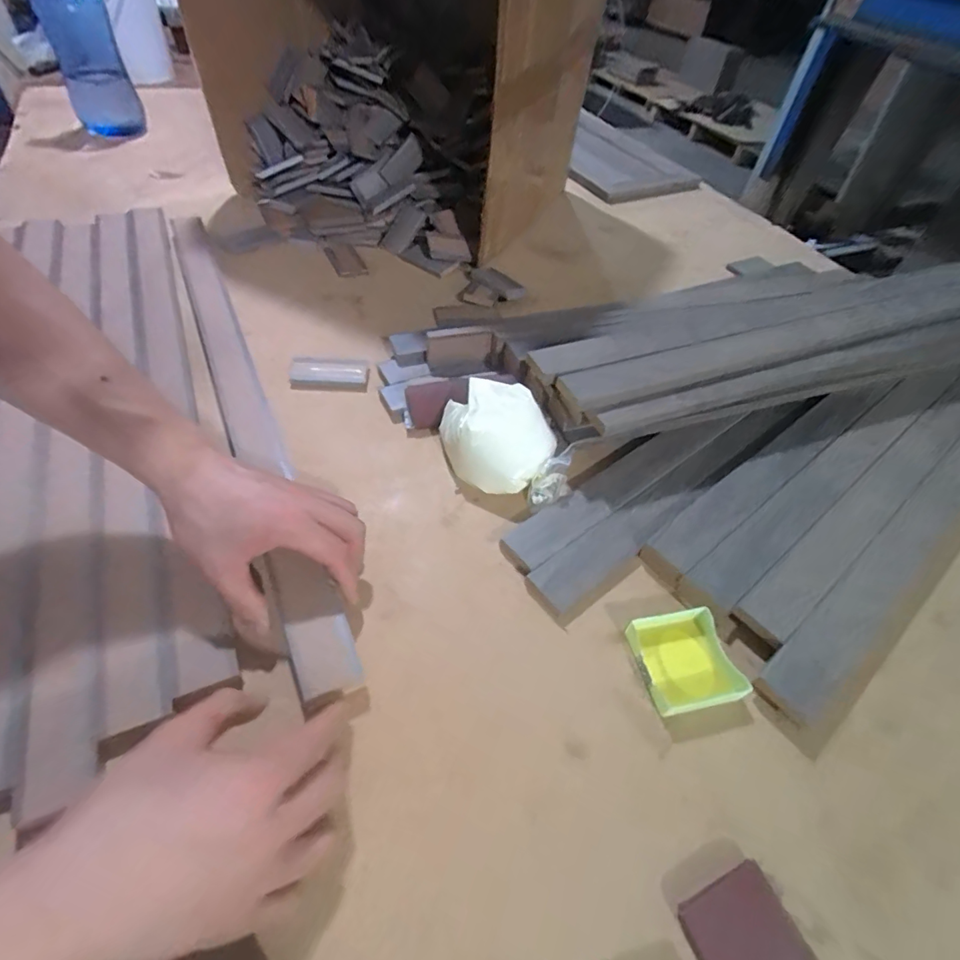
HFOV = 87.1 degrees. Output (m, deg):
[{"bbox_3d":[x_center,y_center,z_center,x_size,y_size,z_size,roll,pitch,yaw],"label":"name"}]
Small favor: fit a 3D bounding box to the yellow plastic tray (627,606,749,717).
[{"bbox_3d":[0.150,0.133,0.373,0.066,0.016,0.064,-7,51,-12],"label":"yellow plastic tray"}]

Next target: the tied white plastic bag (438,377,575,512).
[{"bbox_3d":[0.019,-0.038,0.474,0.089,0.057,0.139,-26,57,-25],"label":"tied white plastic bag"}]

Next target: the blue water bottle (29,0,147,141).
[{"bbox_3d":[-0.660,-0.721,0.841,0.106,0.273,0.102,-21,55,-22],"label":"blue water bottle"}]

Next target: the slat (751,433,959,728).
[{"bbox_3d":[0.462,0.004,0.489,0.650,0.020,0.048,-30,58,-27],"label":"slat"}]

